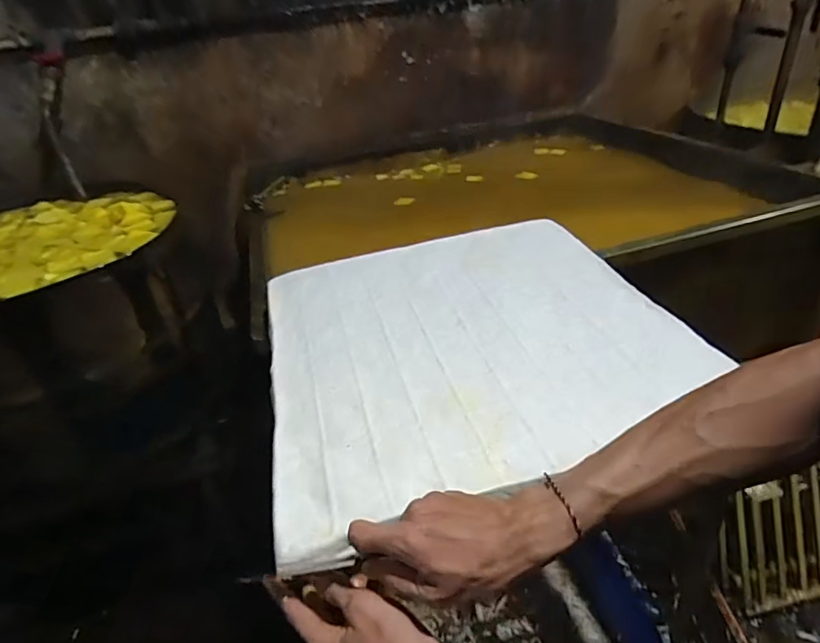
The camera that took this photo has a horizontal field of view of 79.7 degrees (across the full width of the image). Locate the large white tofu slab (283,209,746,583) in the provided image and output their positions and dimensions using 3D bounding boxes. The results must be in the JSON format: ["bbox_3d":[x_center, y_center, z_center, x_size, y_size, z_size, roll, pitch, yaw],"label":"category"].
[{"bbox_3d":[0.061,0.004,0.646,0.496,0.021,0.483,-16,35,-11],"label":"large white tofu slab"}]

